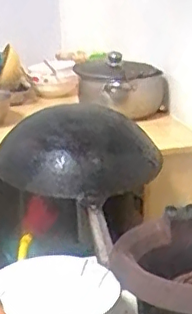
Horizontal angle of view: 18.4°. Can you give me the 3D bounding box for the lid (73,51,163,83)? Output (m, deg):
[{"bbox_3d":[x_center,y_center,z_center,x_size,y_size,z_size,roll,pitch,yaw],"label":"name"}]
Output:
[{"bbox_3d":[0.049,-0.208,1.355,0.176,0.051,0.148,-3,18,-7],"label":"lid"}]

